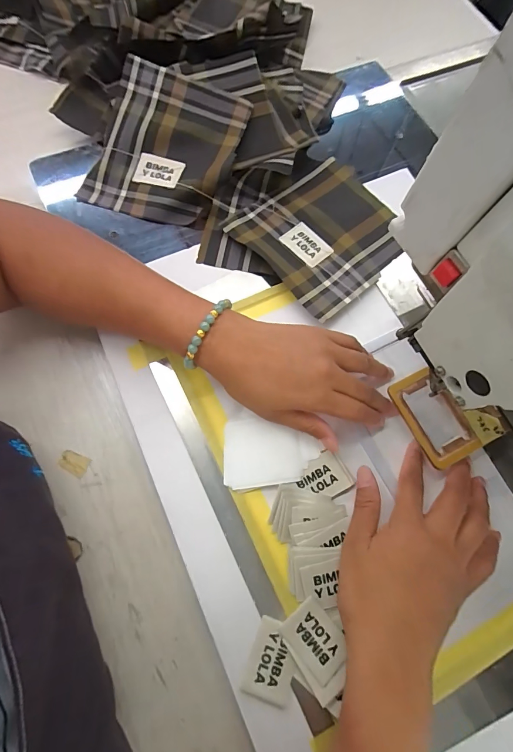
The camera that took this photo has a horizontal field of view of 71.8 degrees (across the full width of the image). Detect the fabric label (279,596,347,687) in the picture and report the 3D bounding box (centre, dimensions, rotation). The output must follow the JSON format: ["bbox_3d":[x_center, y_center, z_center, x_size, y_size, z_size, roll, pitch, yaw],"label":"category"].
[{"bbox_3d":[0.045,0.195,0.263,0.034,0.004,0.048,-40,79,-11],"label":"fabric label"}]

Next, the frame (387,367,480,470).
[{"bbox_3d":[0.155,0.035,0.310,0.049,0.005,0.080,-26,77,-8],"label":"frame"}]

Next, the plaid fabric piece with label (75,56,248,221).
[{"bbox_3d":[-0.093,-0.246,0.376,0.138,0.024,0.161,15,75,3],"label":"plaid fabric piece with label"}]

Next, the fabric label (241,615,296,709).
[{"bbox_3d":[0.013,0.210,0.261,0.034,0.004,0.049,21,75,5],"label":"fabric label"}]

